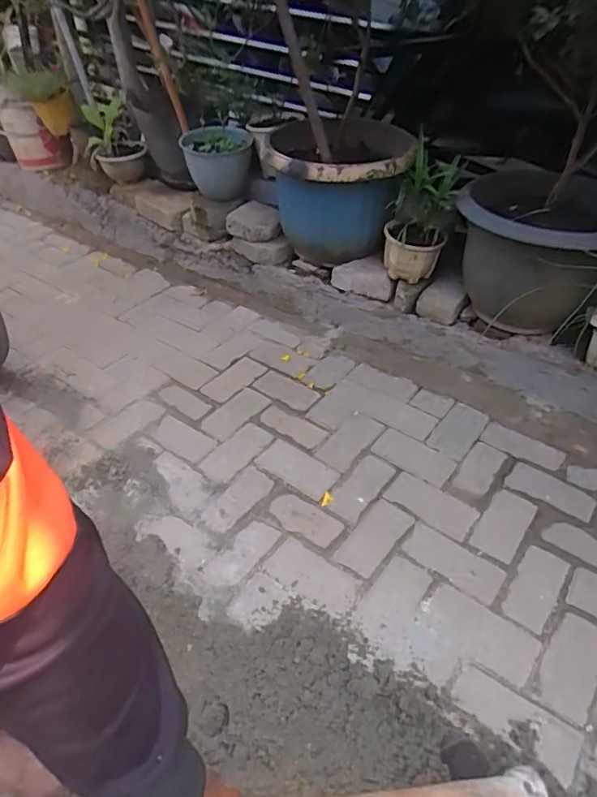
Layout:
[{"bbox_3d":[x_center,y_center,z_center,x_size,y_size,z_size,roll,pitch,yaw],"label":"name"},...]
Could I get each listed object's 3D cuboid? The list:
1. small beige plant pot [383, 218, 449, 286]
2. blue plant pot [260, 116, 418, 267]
[{"bbox_3d":[0.349,-0.450,1.547,0.170,0.146,0.166,1,41,-1],"label":"small beige plant pot"},{"bbox_3d":[0.129,-0.651,1.638,0.431,0.380,0.458,-2,42,2],"label":"blue plant pot"}]

